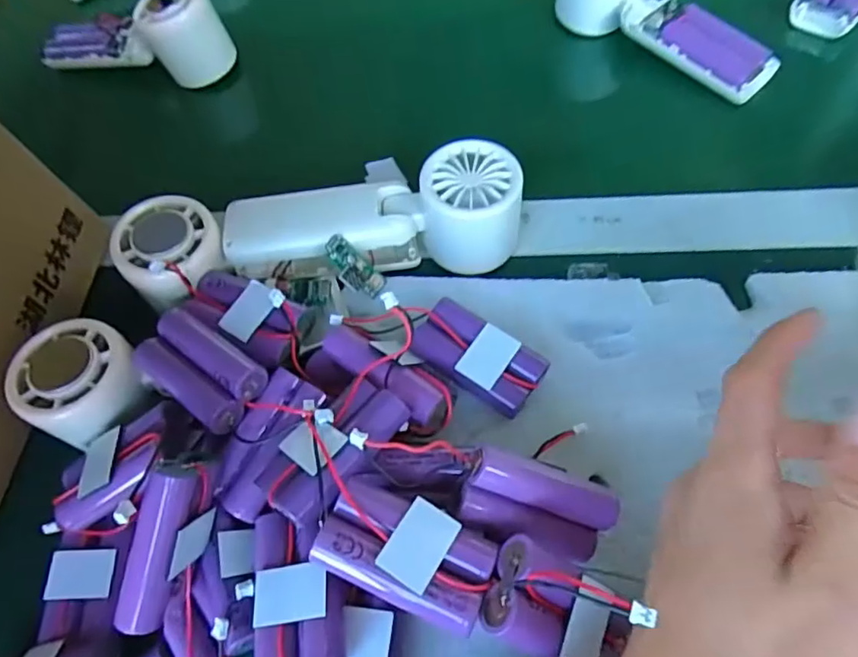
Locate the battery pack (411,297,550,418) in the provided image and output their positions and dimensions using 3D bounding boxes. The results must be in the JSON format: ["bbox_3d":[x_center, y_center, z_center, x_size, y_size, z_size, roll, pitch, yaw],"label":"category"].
[{"bbox_3d":[0.024,0.015,0.288,0.064,0.019,0.034,31,70,21],"label":"battery pack"}]

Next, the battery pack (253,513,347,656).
[{"bbox_3d":[-0.052,0.107,0.230,0.036,0.025,0.064,-12,62,1],"label":"battery pack"}]

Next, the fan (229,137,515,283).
[{"bbox_3d":[-0.030,-0.064,0.322,0.167,0.046,0.056,-5,62,6],"label":"fan"}]

